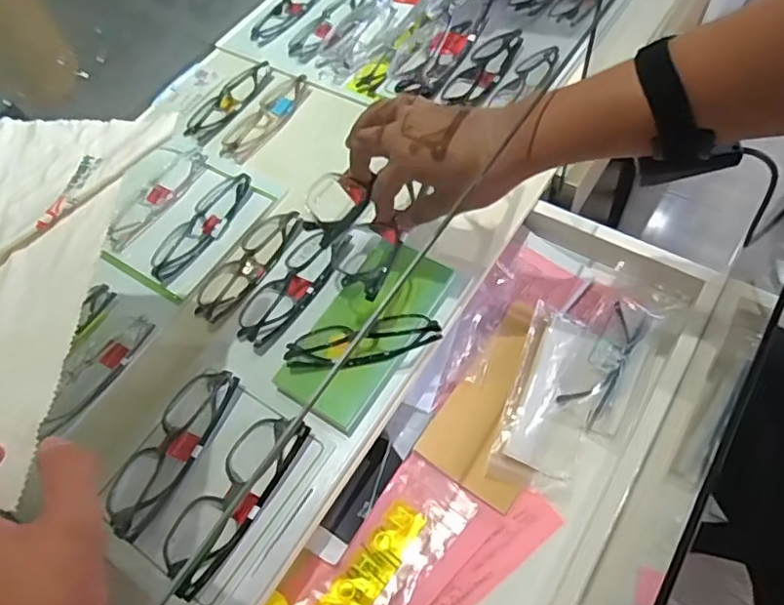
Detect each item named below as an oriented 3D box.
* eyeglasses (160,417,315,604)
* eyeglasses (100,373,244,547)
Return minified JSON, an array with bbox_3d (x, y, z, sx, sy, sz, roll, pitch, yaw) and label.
[{"bbox_3d":[-0.130,0.154,0.472,0.050,0.025,0.153,28,65,21],"label":"eyeglasses"},{"bbox_3d":[-0.190,0.121,0.494,0.050,0.024,0.150,20,63,18],"label":"eyeglasses"}]

